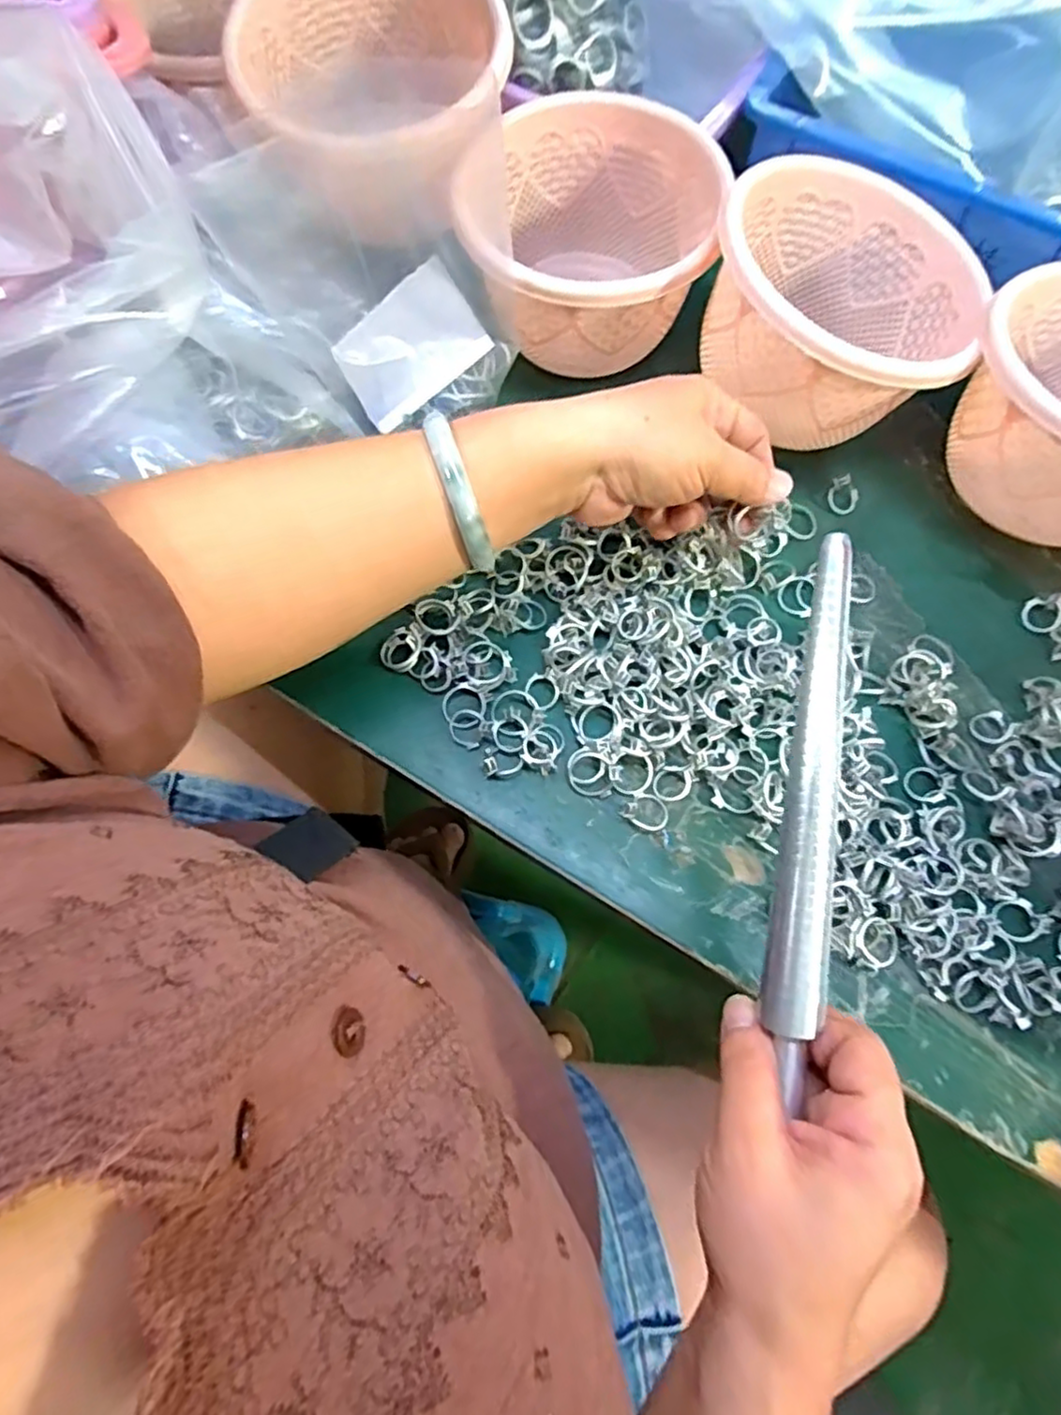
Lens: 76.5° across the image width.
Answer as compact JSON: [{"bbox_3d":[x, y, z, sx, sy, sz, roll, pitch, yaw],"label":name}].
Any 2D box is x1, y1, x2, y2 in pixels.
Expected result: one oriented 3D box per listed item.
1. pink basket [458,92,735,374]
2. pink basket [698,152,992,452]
[{"bbox_3d":[0.029,-0.267,0.394,0.137,0.076,0.146,8,70,1],"label":"pink basket"},{"bbox_3d":[0.165,-0.216,0.368,0.136,0.074,0.142,16,70,4],"label":"pink basket"}]

